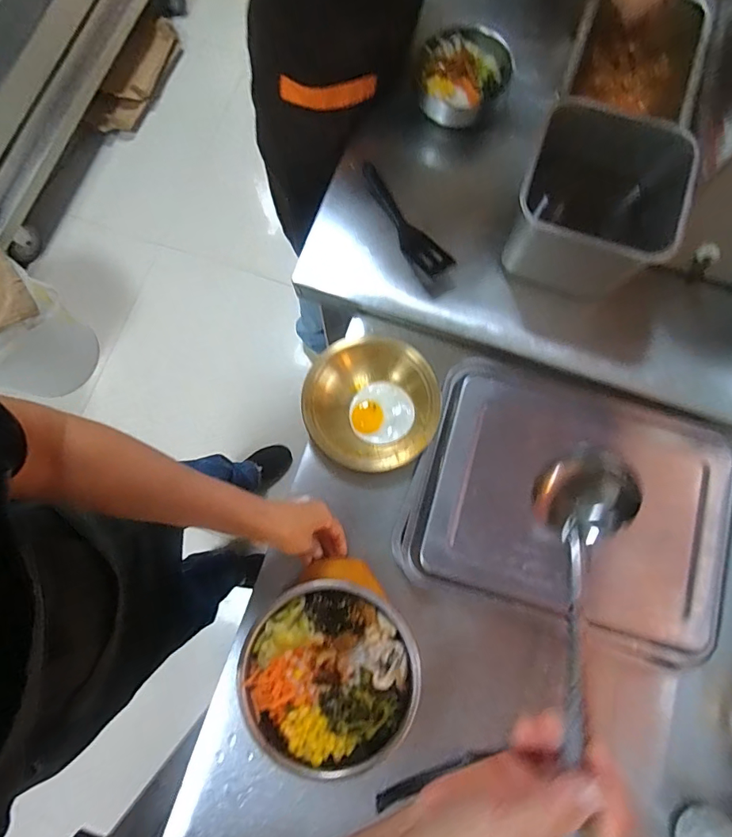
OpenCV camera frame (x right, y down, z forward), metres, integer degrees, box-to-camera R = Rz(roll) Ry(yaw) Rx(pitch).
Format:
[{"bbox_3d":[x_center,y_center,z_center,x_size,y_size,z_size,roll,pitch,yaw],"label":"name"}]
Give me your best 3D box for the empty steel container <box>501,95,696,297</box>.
[{"bbox_3d":[0.277,-0.266,0.564,0.166,0.137,0.175,0,79,-1],"label":"empty steel container"}]

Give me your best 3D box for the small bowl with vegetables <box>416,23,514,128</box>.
[{"bbox_3d":[0.138,-0.484,0.634,0.122,0.064,0.112,0,79,-1],"label":"small bowl with vegetables"}]

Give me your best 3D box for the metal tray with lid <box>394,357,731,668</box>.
[{"bbox_3d":[0.258,0.099,0.558,0.384,0.041,0.299,16,79,3],"label":"metal tray with lid"}]

